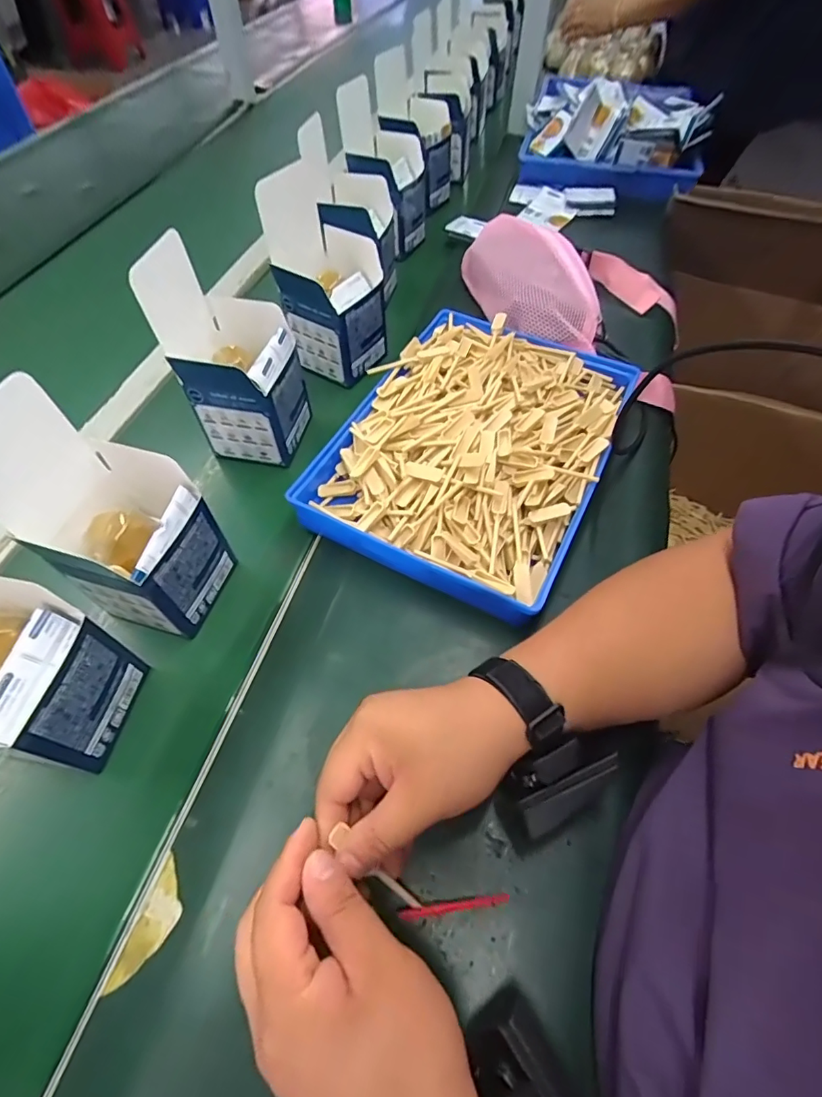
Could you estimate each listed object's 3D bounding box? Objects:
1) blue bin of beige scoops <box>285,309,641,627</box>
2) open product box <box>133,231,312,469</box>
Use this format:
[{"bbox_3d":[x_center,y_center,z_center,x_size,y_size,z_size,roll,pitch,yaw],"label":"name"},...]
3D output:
[{"bbox_3d":[0.062,-0.102,0.479,0.232,0.065,0.316,22,61,15],"label":"blue bin of beige scoops"},{"bbox_3d":[-0.161,-0.172,0.451,0.103,0.162,0.101,9,58,7],"label":"open product box"}]

